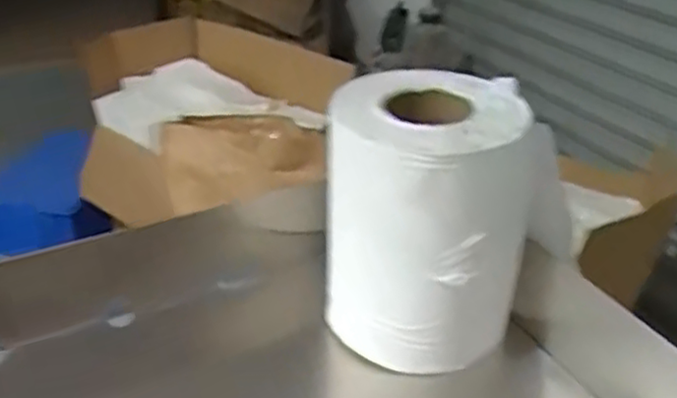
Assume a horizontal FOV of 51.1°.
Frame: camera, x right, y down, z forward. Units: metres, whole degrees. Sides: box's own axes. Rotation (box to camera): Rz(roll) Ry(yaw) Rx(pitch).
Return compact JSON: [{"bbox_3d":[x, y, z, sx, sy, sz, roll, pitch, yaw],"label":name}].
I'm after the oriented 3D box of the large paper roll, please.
[{"bbox_3d":[0.082,0.023,0.659,0.172,0.233,0.153,8,32,11],"label":"large paper roll"}]

